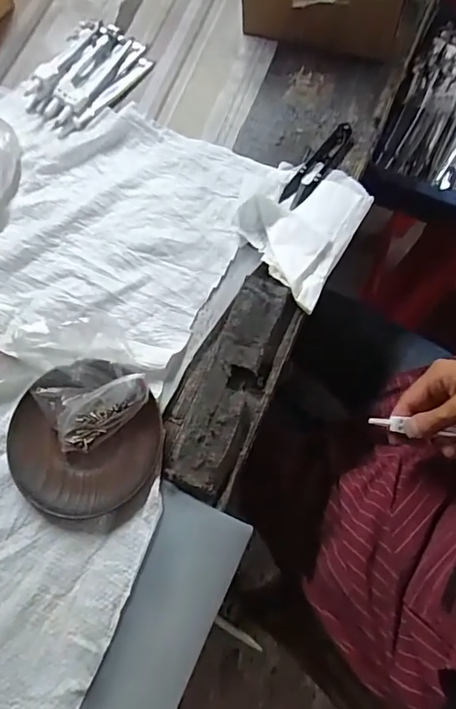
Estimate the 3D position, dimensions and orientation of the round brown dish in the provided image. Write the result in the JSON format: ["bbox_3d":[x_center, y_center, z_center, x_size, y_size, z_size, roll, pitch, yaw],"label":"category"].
[{"bbox_3d":[-0.108,0.062,0.379,0.111,0.011,0.114,0,71,1],"label":"round brown dish"}]

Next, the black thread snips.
[{"bbox_3d":[0.088,-0.181,0.473,0.026,0.005,0.106,36,76,12],"label":"black thread snips"}]

